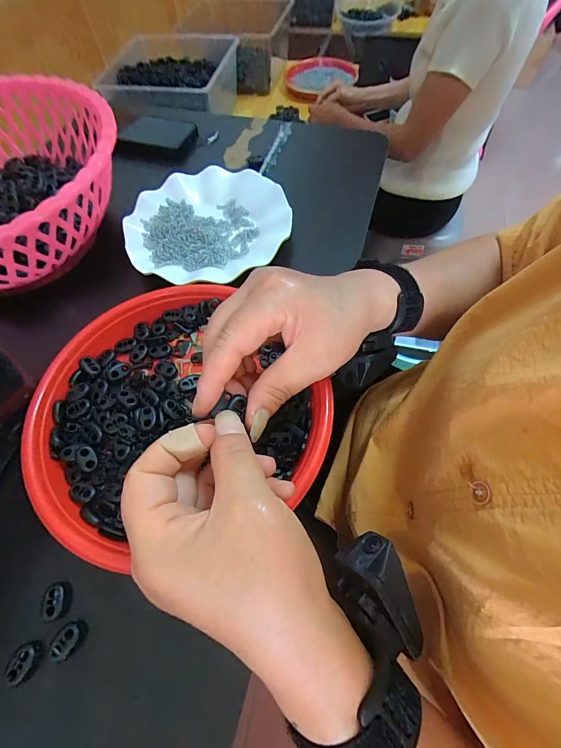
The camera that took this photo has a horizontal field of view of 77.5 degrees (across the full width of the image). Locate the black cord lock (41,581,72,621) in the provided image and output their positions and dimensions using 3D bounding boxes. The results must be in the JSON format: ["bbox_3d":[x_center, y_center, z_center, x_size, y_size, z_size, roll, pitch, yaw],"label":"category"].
[{"bbox_3d":[-0.154,0.156,0.241,0.013,0.011,0.022,-10,61,-3],"label":"black cord lock"}]

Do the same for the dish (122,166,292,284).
[{"bbox_3d":[-0.082,-0.175,0.408,0.180,0.024,0.178,-1,61,2],"label":"dish"}]

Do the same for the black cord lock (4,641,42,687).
[{"bbox_3d":[-0.165,0.185,0.224,0.016,0.010,0.021,9,62,7],"label":"black cord lock"}]

